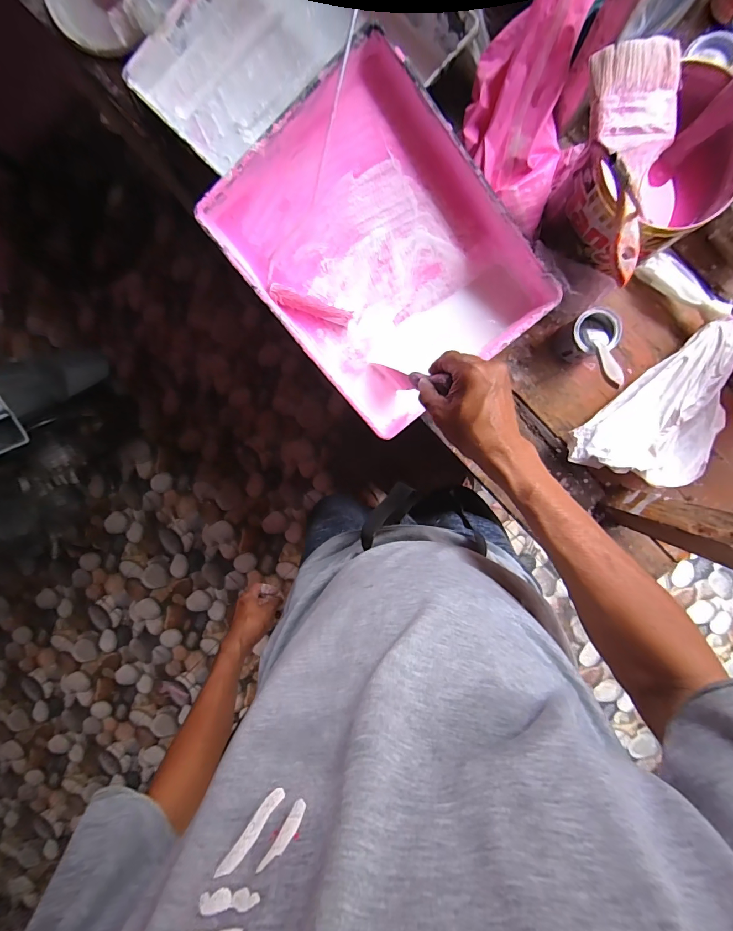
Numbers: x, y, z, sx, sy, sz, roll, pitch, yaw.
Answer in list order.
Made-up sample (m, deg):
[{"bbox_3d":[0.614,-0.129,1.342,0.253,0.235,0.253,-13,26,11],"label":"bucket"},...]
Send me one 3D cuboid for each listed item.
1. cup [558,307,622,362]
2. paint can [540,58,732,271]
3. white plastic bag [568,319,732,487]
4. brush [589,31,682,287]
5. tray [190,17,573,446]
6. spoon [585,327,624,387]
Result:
[{"bbox_3d":[0.290,-0.171,0.505,0.055,0.068,0.052,0,95,4],"label":"cup"},{"bbox_3d":[0.299,-0.288,0.432,0.150,0.176,0.137,0,95,4],"label":"paint can"},{"bbox_3d":[0.404,-0.061,0.511,0.253,0.059,0.136,-39,91,6],"label":"white plastic bag"},{"bbox_3d":[0.250,-0.282,0.357,0.075,0.014,0.201,-4,94,4],"label":"brush"},{"bbox_3d":[0.018,-0.250,0.479,0.275,0.100,0.345,-39,91,6],"label":"tray"},{"bbox_3d":[0.284,-0.133,0.458,0.020,0.123,0.011,13,137,3],"label":"spoon"}]

